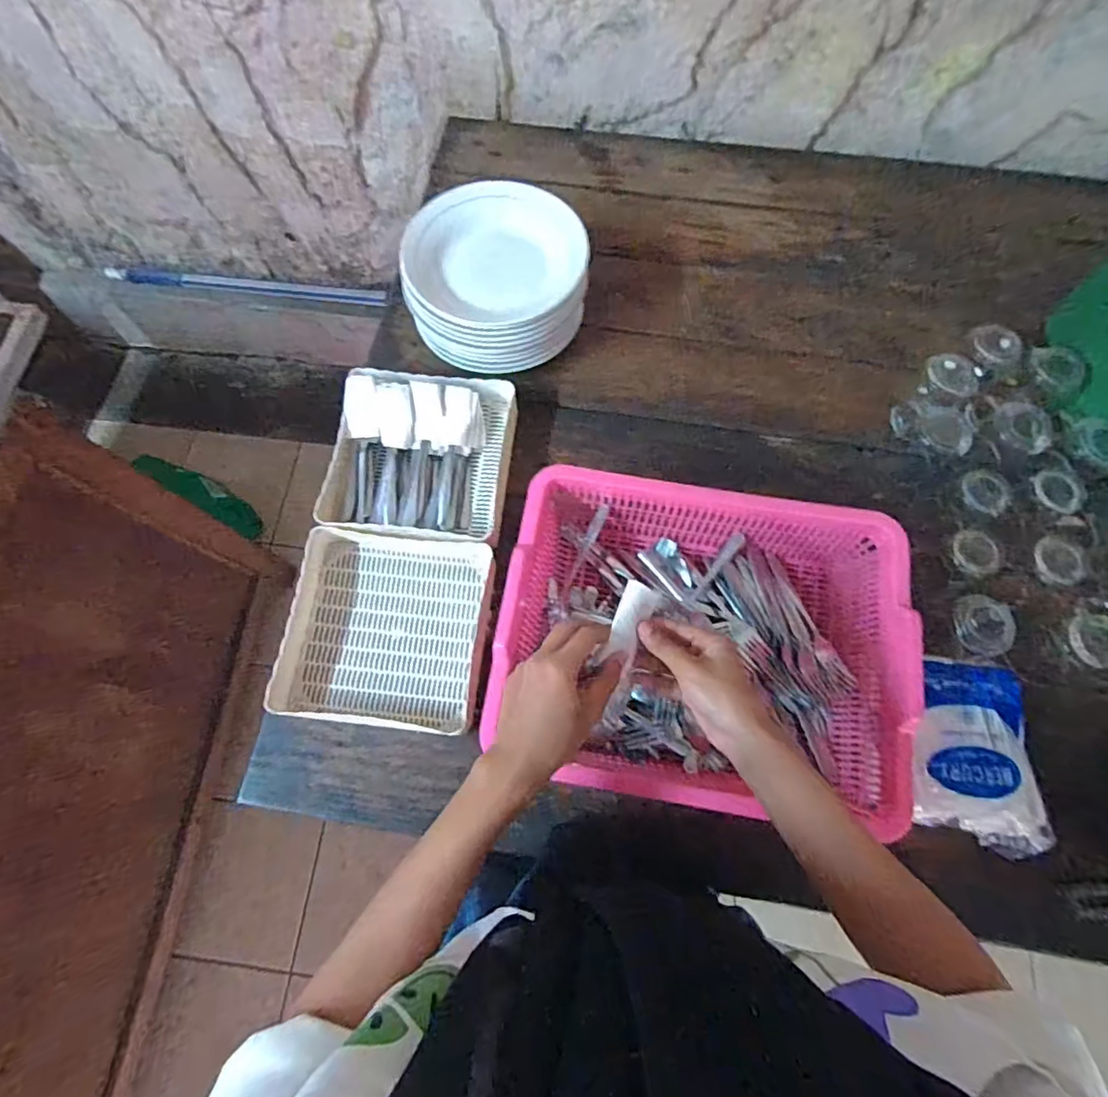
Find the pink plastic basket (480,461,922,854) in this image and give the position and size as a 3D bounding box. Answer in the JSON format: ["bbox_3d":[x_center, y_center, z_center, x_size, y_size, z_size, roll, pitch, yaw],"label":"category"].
[{"bbox_3d":[0.146,0.092,0.595,0.381,0.113,0.302,9,72,3],"label":"pink plastic basket"}]

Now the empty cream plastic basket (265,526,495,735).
[{"bbox_3d":[-0.185,0.087,0.645,0.220,0.052,0.212,6,72,2],"label":"empty cream plastic basket"}]

